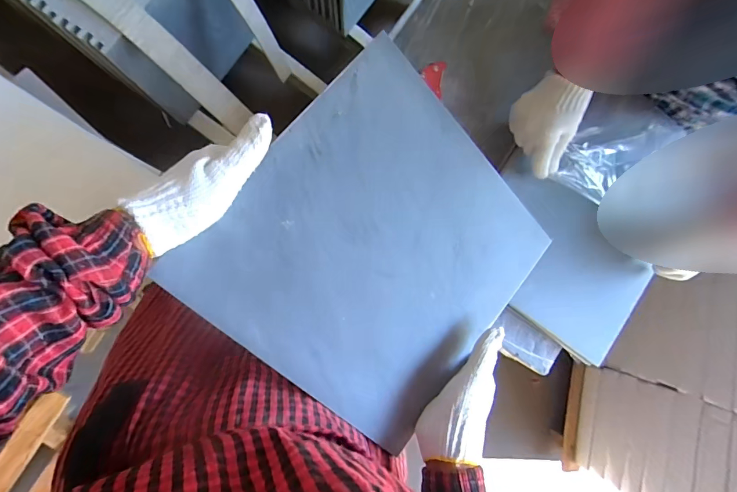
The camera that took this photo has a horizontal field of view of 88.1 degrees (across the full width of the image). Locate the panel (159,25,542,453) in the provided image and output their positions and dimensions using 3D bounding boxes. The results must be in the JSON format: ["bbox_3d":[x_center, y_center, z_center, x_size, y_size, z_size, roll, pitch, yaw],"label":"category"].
[{"bbox_3d":[0.019,0.008,0.376,0.290,0.009,0.297,44,79,-19],"label":"panel"}]

